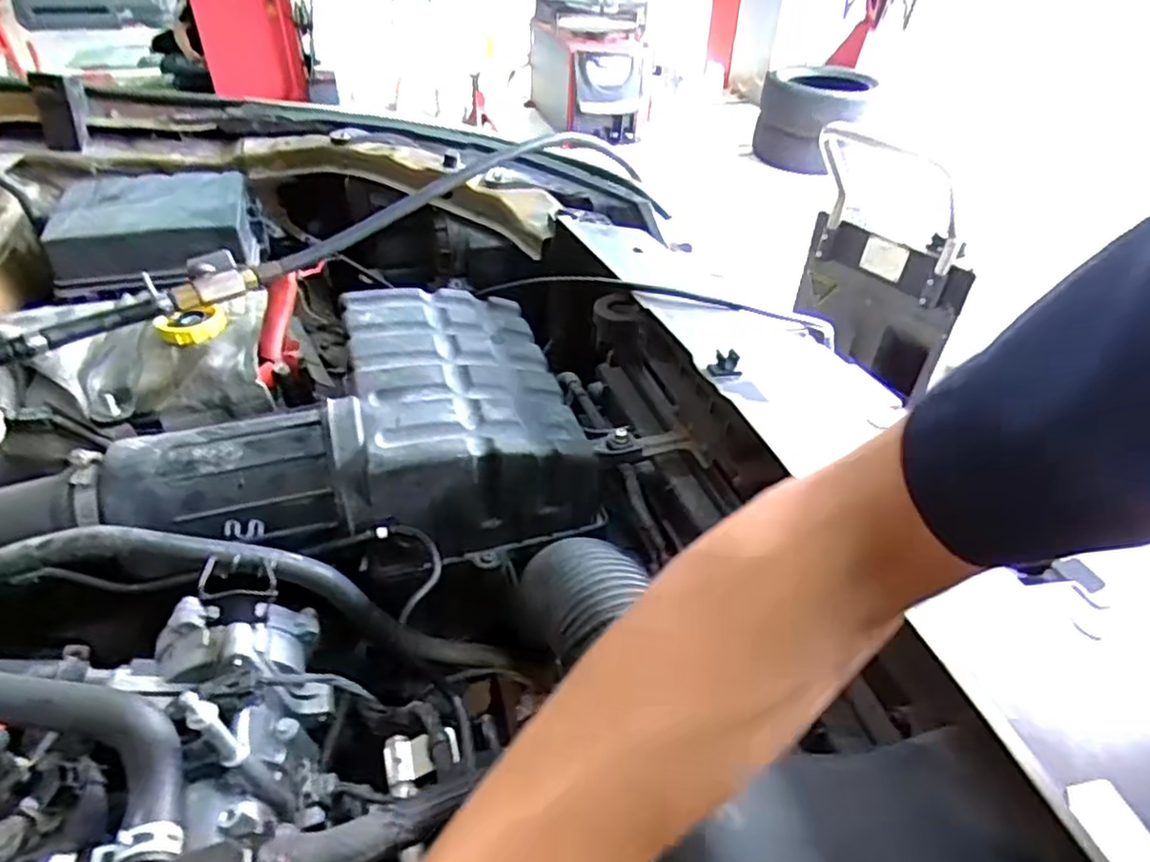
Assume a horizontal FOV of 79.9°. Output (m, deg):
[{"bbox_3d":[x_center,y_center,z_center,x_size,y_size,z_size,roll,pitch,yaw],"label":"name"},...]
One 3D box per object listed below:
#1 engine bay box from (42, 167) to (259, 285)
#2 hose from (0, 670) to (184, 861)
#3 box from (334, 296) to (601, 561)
[{"bbox_3d":[-0.453,-0.229,0.754,0.184,0.055,0.168,-11,42,-15],"label":"engine bay box"},{"bbox_3d":[-0.325,0.154,0.357,0.281,0.084,0.067,9,41,9],"label":"hose"},{"bbox_3d":[-0.114,-0.021,0.617,0.196,0.115,0.251,-14,43,-18],"label":"box"}]

